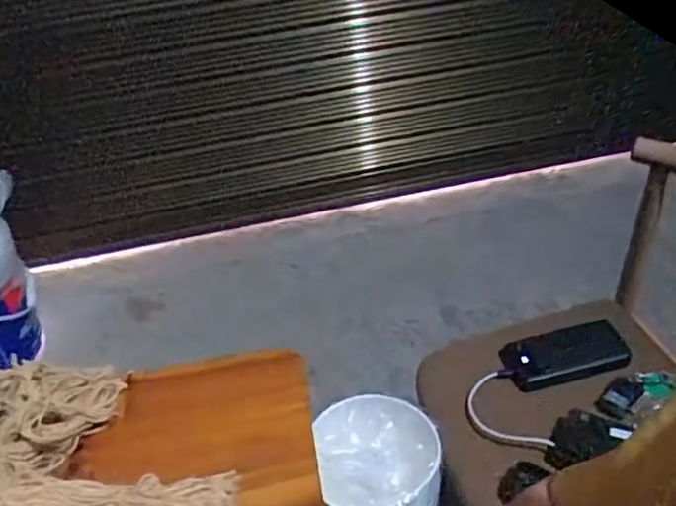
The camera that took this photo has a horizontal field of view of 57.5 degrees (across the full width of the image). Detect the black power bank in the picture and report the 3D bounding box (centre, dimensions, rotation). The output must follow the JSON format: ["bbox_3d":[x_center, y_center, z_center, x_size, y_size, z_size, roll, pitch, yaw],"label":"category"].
[{"bbox_3d":[0.309,0.138,0.851,0.164,0.039,0.079,-8,40,-2],"label":"black power bank"}]

